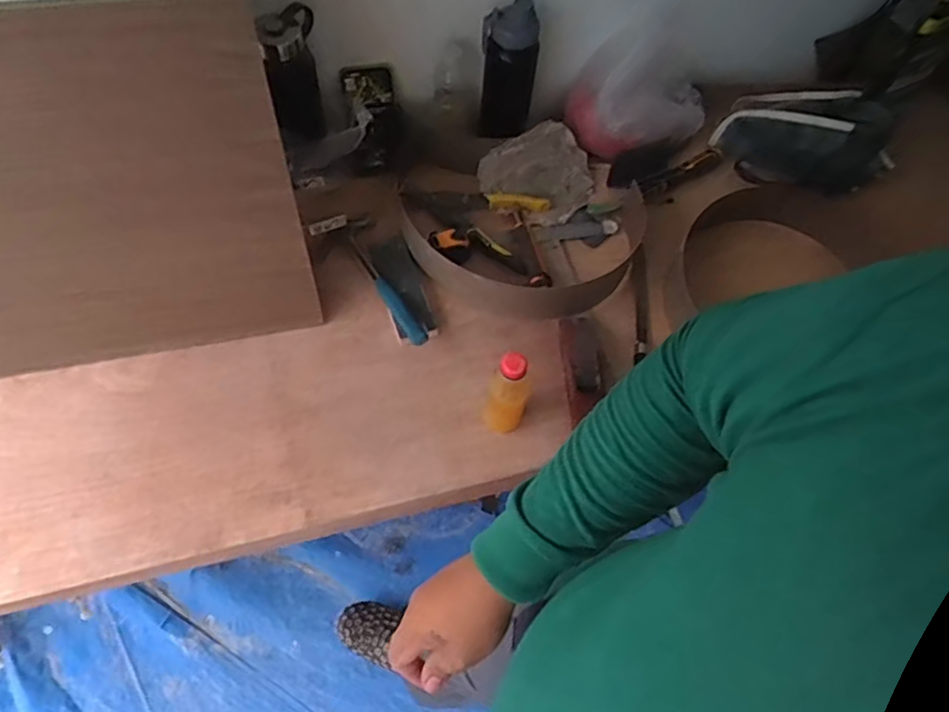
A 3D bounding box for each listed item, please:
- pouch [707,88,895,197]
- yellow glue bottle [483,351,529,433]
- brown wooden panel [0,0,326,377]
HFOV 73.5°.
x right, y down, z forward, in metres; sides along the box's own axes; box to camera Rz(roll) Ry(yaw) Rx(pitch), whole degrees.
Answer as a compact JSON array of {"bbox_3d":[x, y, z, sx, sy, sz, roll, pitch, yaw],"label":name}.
[{"bbox_3d":[0.553,-0.361,1.052,0.281,0.112,0.130,19,64,5],"label":"pouch"},{"bbox_3d":[0.040,0.055,0.787,0.048,0.185,0.041,14,63,3],"label":"yellow glue bottle"},{"bbox_3d":[-0.445,-0.167,0.727,0.466,0.438,0.024,-10,46,-8],"label":"brown wooden panel"}]

